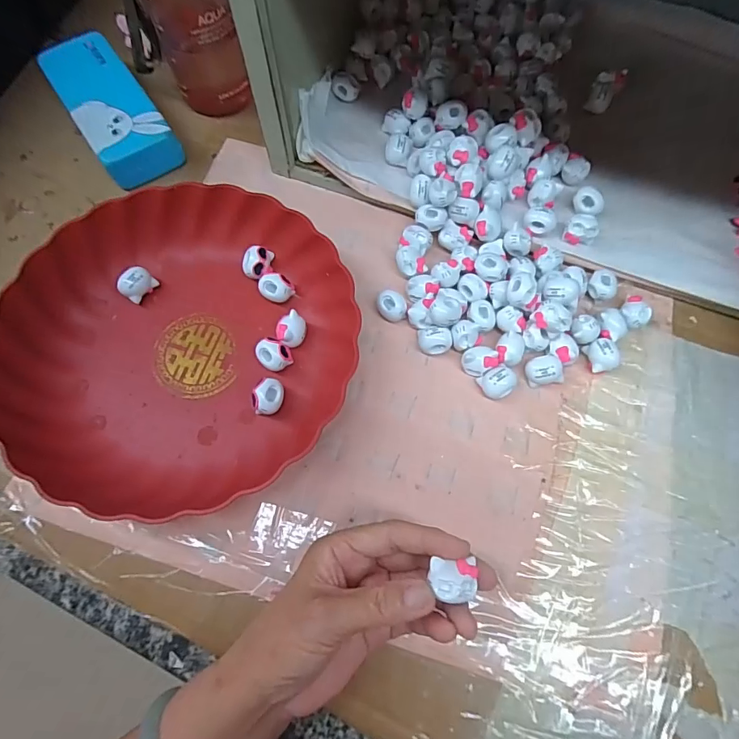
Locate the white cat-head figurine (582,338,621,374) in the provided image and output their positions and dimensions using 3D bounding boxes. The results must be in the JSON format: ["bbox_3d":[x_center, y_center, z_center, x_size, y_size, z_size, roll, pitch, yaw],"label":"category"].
[{"bbox_3d":[0.176,-0.010,0.341,0.017,0.020,0.024,-8,70,-4],"label":"white cat-head figurine"}]

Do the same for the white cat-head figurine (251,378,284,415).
[{"bbox_3d":[-0.073,0.020,0.325,0.018,0.019,0.025,16,70,5],"label":"white cat-head figurine"}]

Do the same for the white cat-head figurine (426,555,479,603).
[{"bbox_3d":[0.044,0.110,0.235,0.025,0.007,0.021,4,72,2],"label":"white cat-head figurine"}]

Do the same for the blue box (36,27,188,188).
[{"bbox_3d":[-0.237,-0.239,0.417,0.067,0.040,0.170,-34,73,-12],"label":"blue box"}]

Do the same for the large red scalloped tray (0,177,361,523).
[{"bbox_3d":[-0.139,-0.029,0.331,0.244,0.040,0.242,-37,74,-13],"label":"large red scalloped tray"}]

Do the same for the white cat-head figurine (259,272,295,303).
[{"bbox_3d":[-0.075,-0.065,0.357,0.026,0.017,0.019,26,71,9],"label":"white cat-head figurine"}]

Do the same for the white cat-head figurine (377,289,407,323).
[{"bbox_3d":[0.018,-0.049,0.357,0.023,0.020,0.021,5,69,1],"label":"white cat-head figurine"}]

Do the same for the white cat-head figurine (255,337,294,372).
[{"bbox_3d":[-0.071,-0.010,0.337,0.022,0.018,0.025,-42,75,-15],"label":"white cat-head figurine"}]

